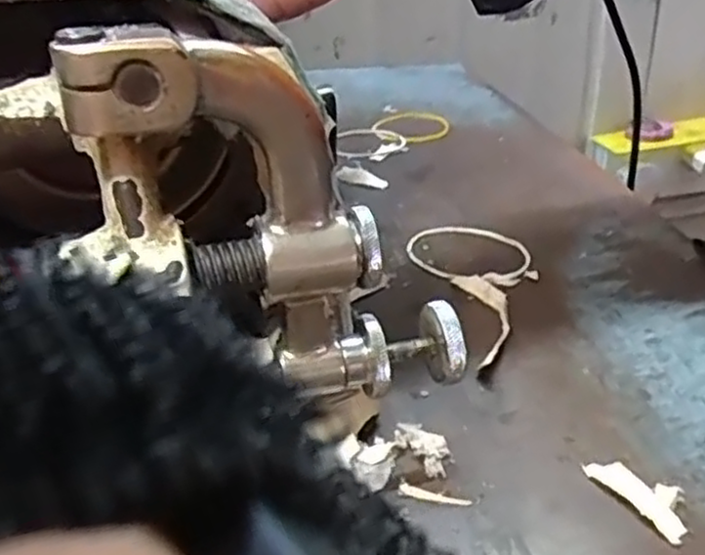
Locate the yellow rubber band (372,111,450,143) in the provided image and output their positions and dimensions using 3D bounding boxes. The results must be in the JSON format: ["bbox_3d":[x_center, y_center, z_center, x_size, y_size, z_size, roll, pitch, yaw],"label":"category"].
[{"bbox_3d":[0.041,-0.106,0.510,0.054,0.004,0.053,-1,29,1],"label":"yellow rubber band"}]

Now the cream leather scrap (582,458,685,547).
[{"bbox_3d":[0.082,0.060,0.208,0.015,0.004,0.032,-17,32,-25],"label":"cream leather scrap"}]

